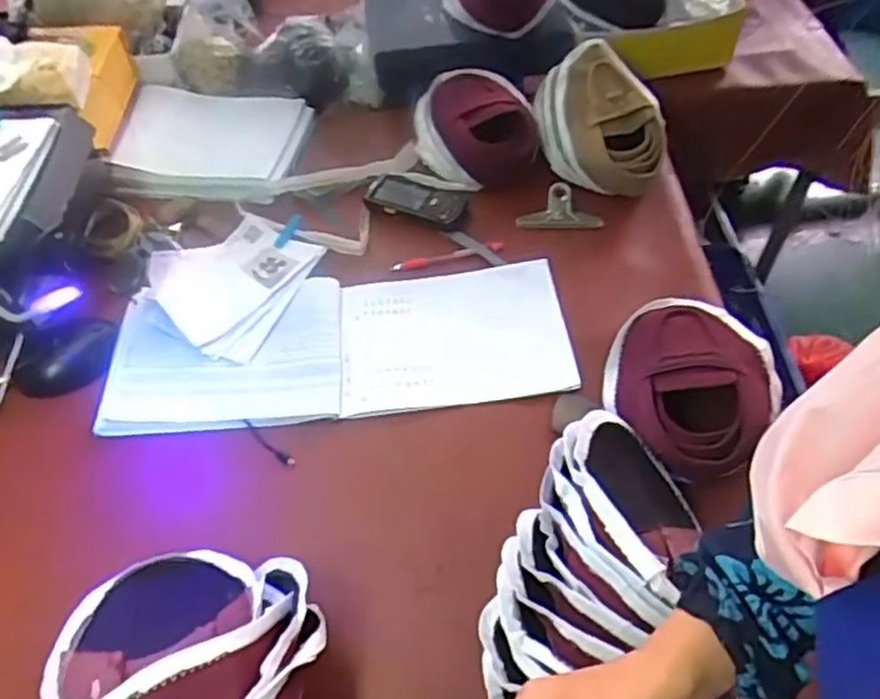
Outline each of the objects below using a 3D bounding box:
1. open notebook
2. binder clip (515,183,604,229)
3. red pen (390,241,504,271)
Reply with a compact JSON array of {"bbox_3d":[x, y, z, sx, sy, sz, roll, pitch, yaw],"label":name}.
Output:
[{"bbox_3d":[-0.129,-0.010,0.901,0.576,0.017,0.229,-7,53,-1],"label":"open notebook"},{"bbox_3d":[0.172,-0.206,1.024,0.118,0.035,0.059,0,53,5],"label":"binder clip"},{"bbox_3d":[0.011,-0.131,0.995,0.161,0.013,0.014,-14,53,-6],"label":"red pen"}]

